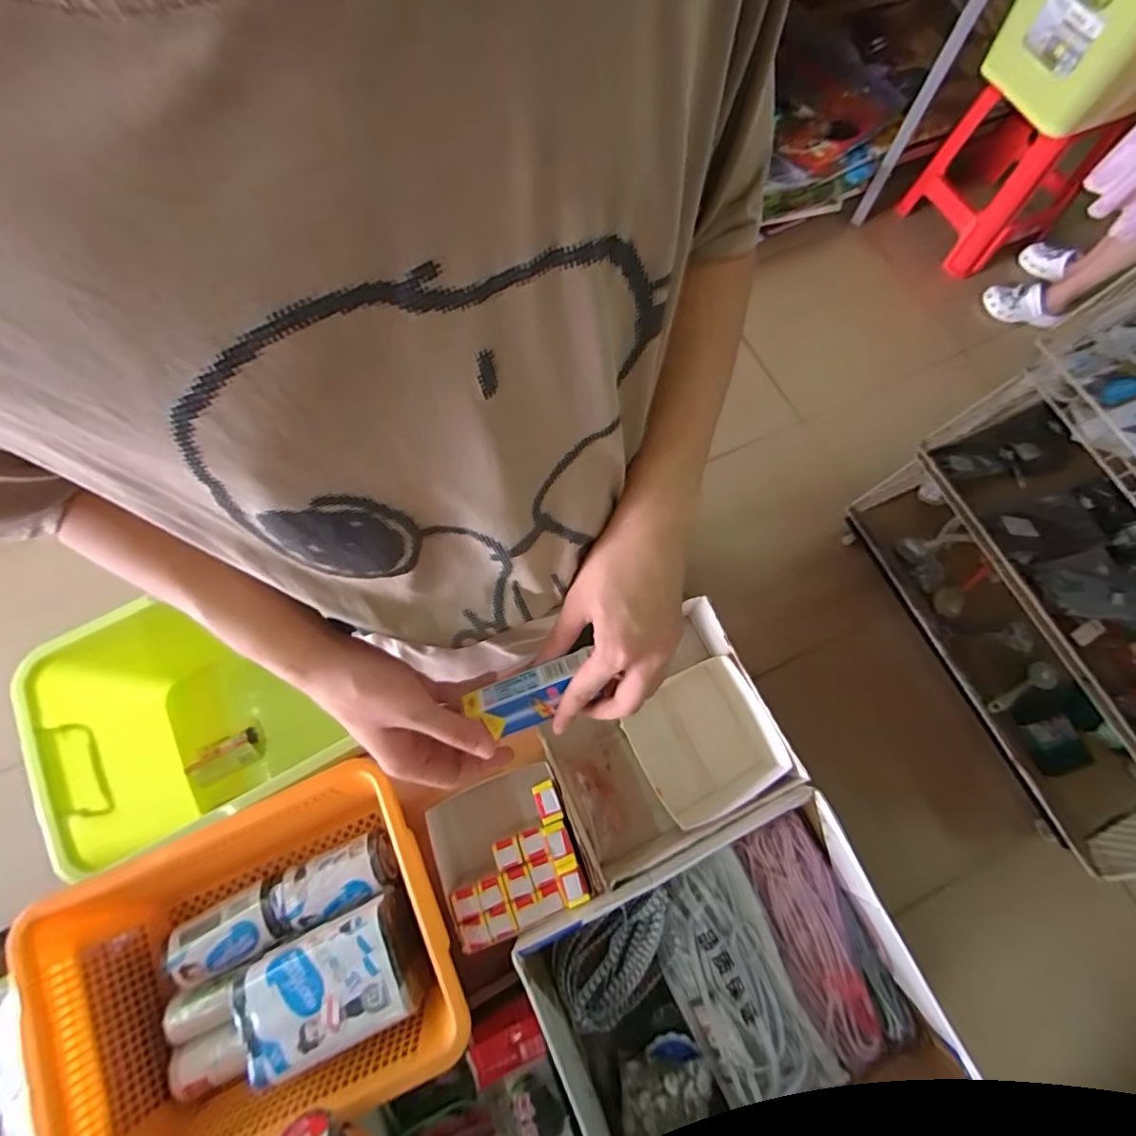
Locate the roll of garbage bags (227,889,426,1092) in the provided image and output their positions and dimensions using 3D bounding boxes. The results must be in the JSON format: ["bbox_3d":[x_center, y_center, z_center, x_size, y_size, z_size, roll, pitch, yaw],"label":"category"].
[{"bbox_3d":[-0.225,0.403,0.548,0.162,0.075,0.102,-22,73,-7],"label":"roll of garbage bags"}]

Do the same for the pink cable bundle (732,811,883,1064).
[{"bbox_3d":[0.269,0.398,0.606,0.083,0.033,0.231,-20,73,-6],"label":"pink cable bundle"}]

